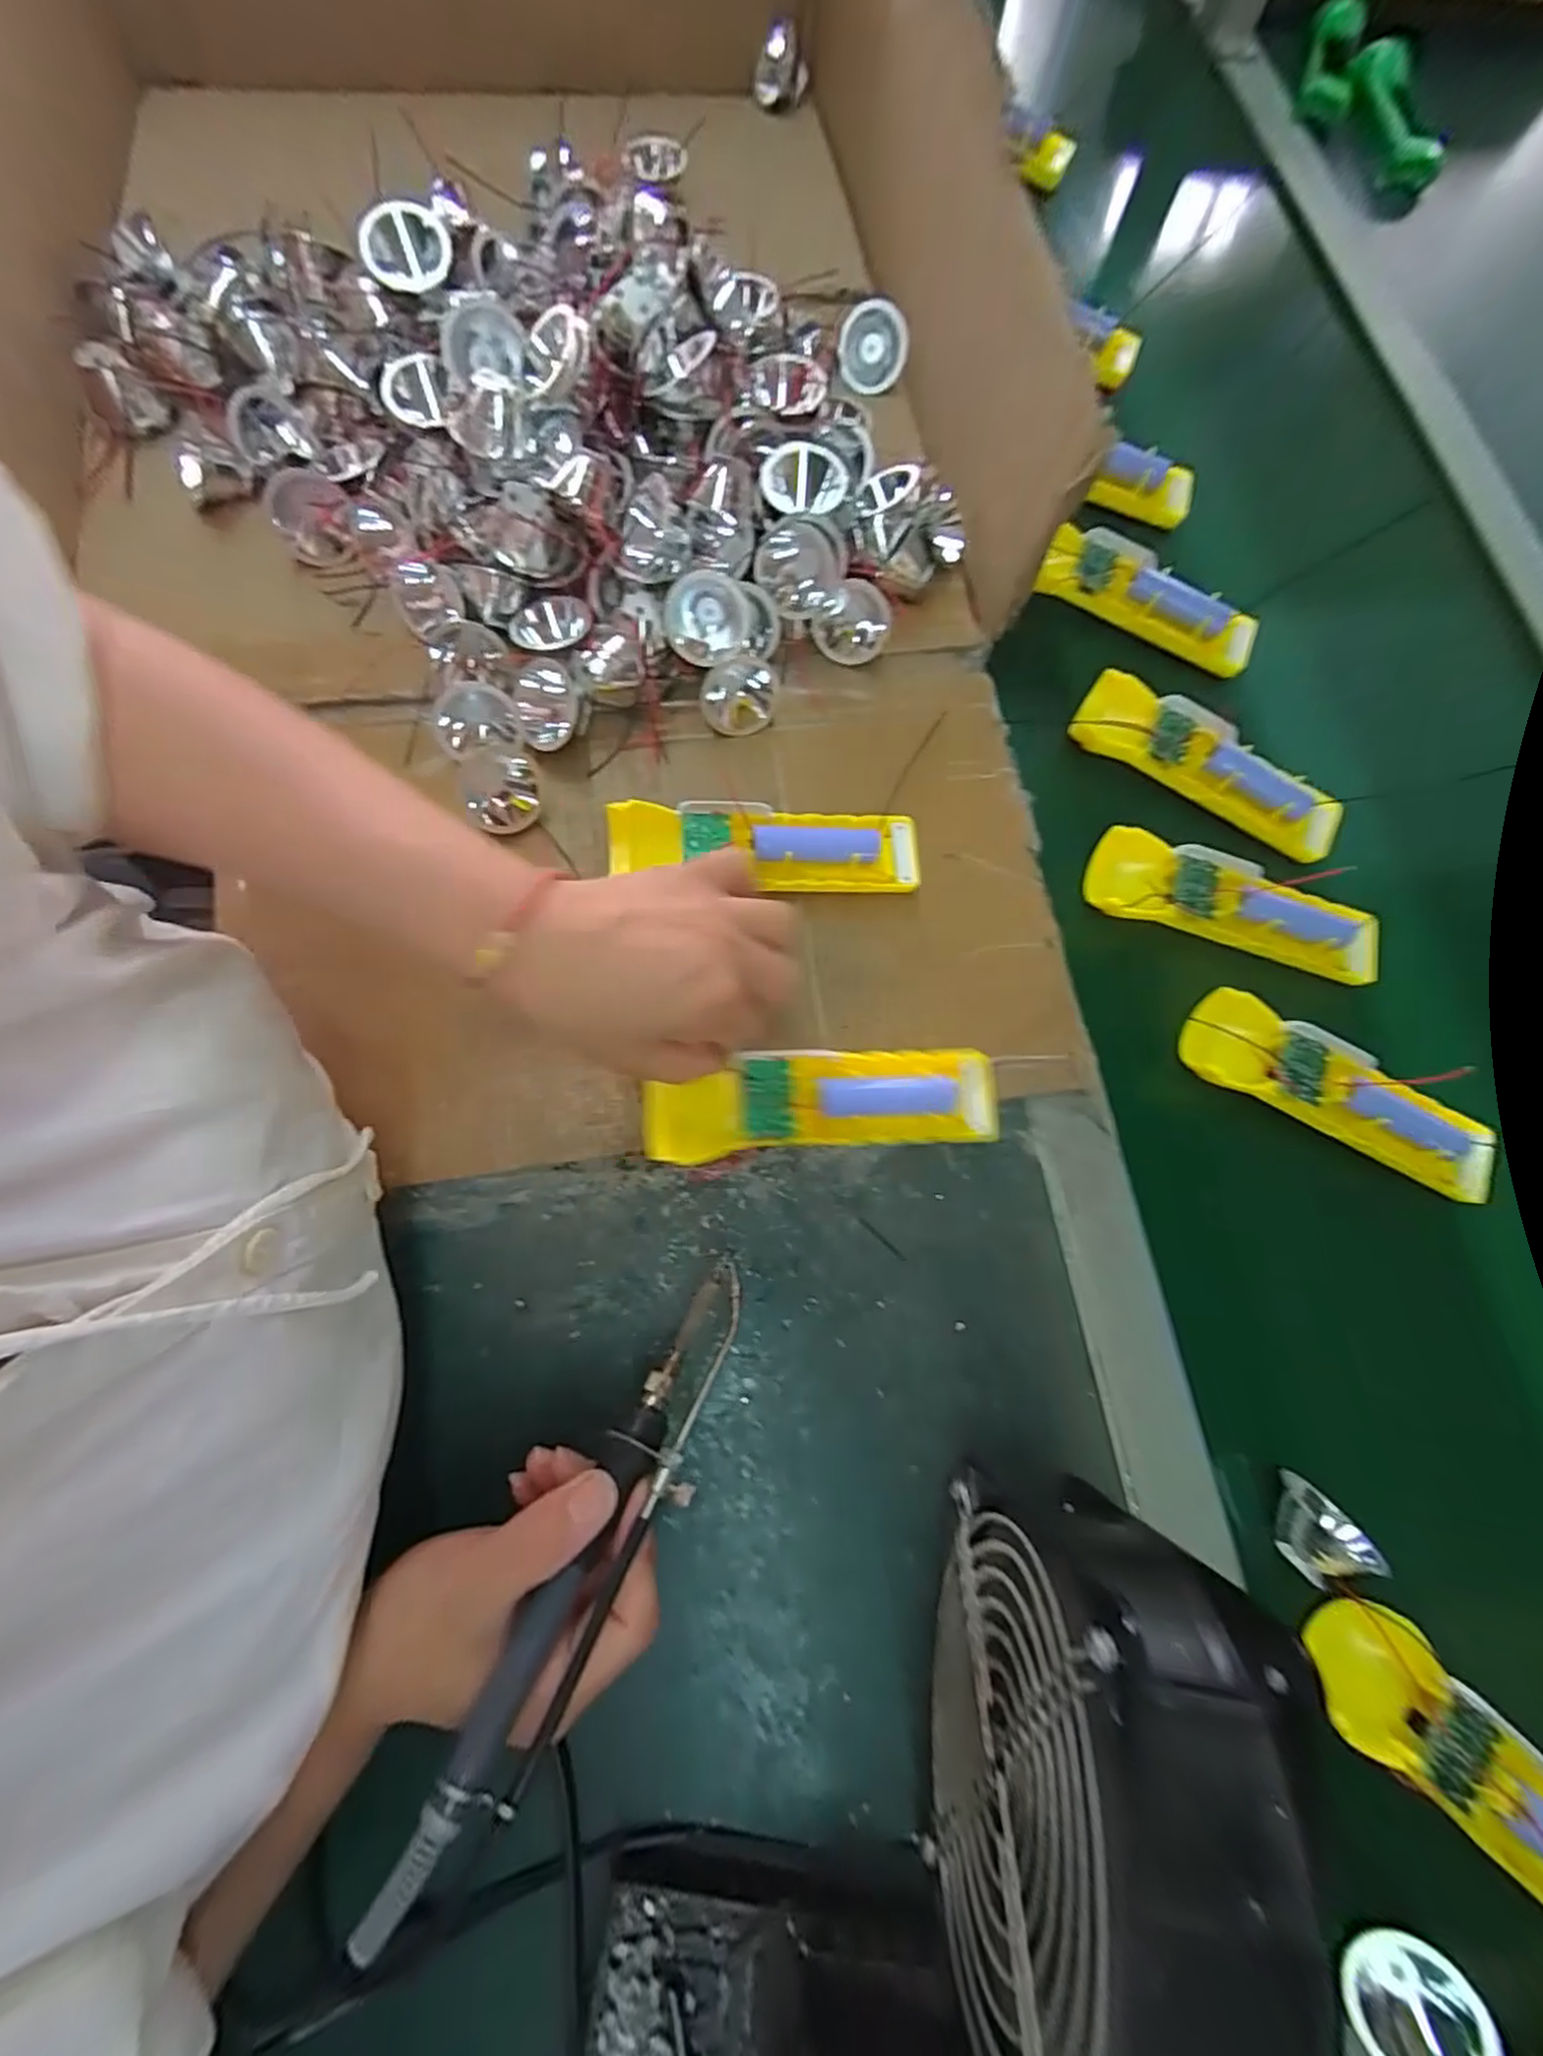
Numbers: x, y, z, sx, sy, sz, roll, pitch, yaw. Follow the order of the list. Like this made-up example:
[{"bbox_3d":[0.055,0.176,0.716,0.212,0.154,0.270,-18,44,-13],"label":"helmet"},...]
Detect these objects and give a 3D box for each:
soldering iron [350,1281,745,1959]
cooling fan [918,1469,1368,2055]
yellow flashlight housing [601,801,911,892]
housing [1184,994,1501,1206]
[{"bbox_3d":[-0.057,0.179,0.247,0.032,0.016,0.206,28,56,6],"label":"soldering iron"},{"bbox_3d":[0.096,0.235,0.227,0.054,0.155,0.138,12,73,0],"label":"cooling fan"},{"bbox_3d":[-0.004,-0.096,0.369,0.160,0.022,0.043,5,76,-2],"label":"yellow flashlight housing"},{"bbox_3d":[0.285,0.033,0.357,0.152,0.018,0.049,30,77,6],"label":"housing"}]

